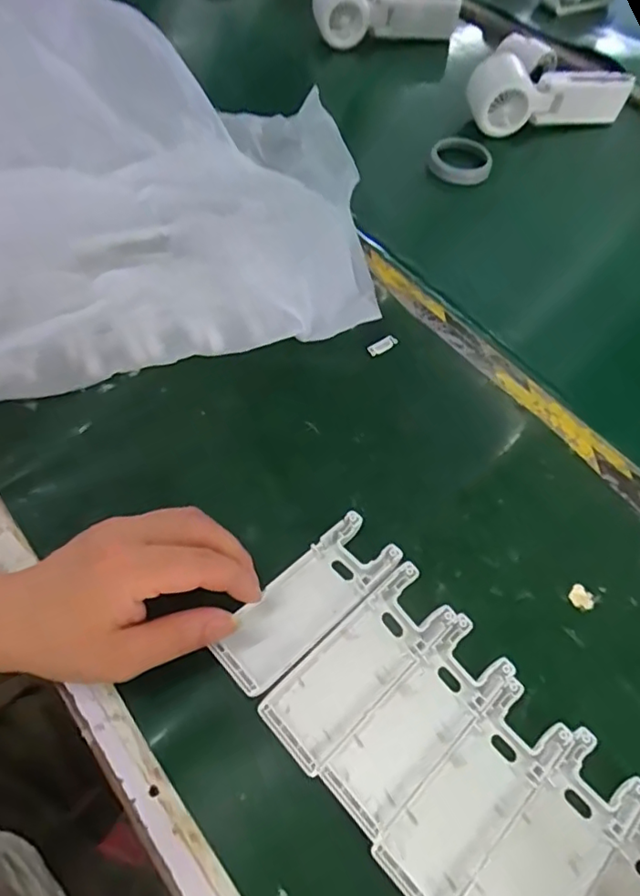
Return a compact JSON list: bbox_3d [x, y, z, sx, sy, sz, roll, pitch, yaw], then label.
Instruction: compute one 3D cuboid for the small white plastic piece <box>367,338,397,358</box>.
[{"bbox_3d":[0.044,-0.071,0.399,0.022,0.006,0.007,-24,63,-18],"label":"small white plastic piece"}]

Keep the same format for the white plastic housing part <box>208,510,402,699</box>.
[{"bbox_3d":[-0.006,0.078,0.293,0.040,0.015,0.103,40,62,19],"label":"white plastic housing part"}]

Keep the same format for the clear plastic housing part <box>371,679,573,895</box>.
[{"bbox_3d":[0.072,0.161,0.265,0.102,0.010,0.039,-37,68,-24],"label":"clear plastic housing part"}]

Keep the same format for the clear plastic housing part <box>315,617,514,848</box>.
[{"bbox_3d":[0.049,0.132,0.276,0.102,0.012,0.039,-39,69,-25],"label":"clear plastic housing part"}]

